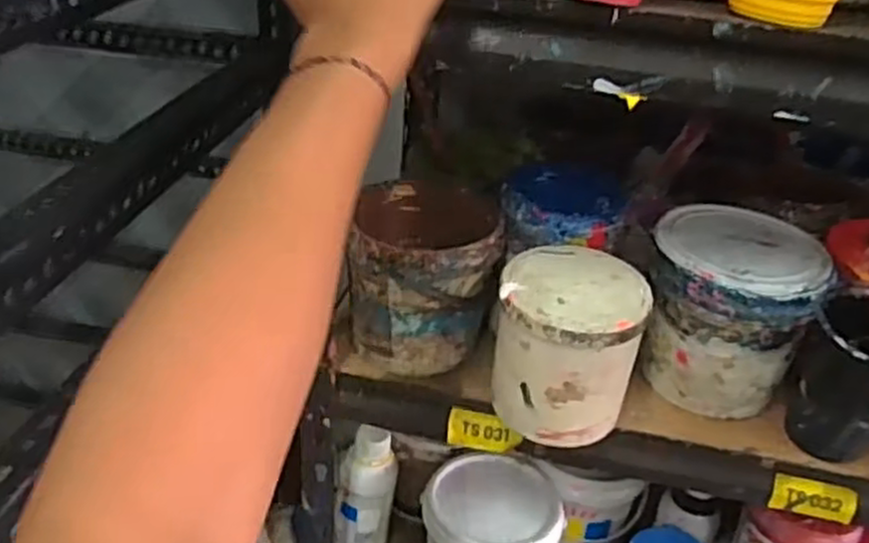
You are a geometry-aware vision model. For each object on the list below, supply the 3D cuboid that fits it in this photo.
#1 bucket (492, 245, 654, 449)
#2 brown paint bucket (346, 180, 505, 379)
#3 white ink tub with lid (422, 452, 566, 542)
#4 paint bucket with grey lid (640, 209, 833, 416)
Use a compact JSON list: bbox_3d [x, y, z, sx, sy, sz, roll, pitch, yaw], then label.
[{"bbox_3d":[0.098,0.058,0.574,0.102,0.116,0.096,4,32,-2],"label":"bucket"},{"bbox_3d":[-0.008,0.007,0.638,0.111,0.116,0.137,4,31,-2],"label":"brown paint bucket"},{"bbox_3d":[0.051,0.259,0.736,0.122,0.120,0.118,4,32,-2],"label":"white ink tub with lid"},{"bbox_3d":[0.229,0.034,0.614,0.118,0.126,0.117,4,32,-2],"label":"paint bucket with grey lid"}]

